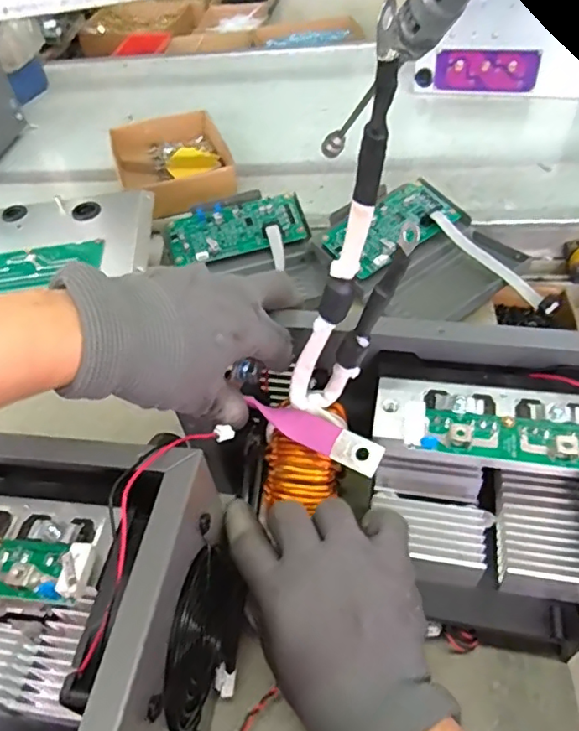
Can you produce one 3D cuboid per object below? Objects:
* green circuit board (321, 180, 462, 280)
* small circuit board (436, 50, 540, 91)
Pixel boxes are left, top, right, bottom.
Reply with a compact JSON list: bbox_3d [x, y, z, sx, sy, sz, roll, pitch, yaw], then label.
[{"bbox_3d":[0.104,-0.142,0.561,0.141,0.017,0.068,-35,67,-20],"label":"green circuit board"},{"bbox_3d":[0.277,-0.416,0.784,0.136,0.050,0.007,8,52,13],"label":"small circuit board"}]

